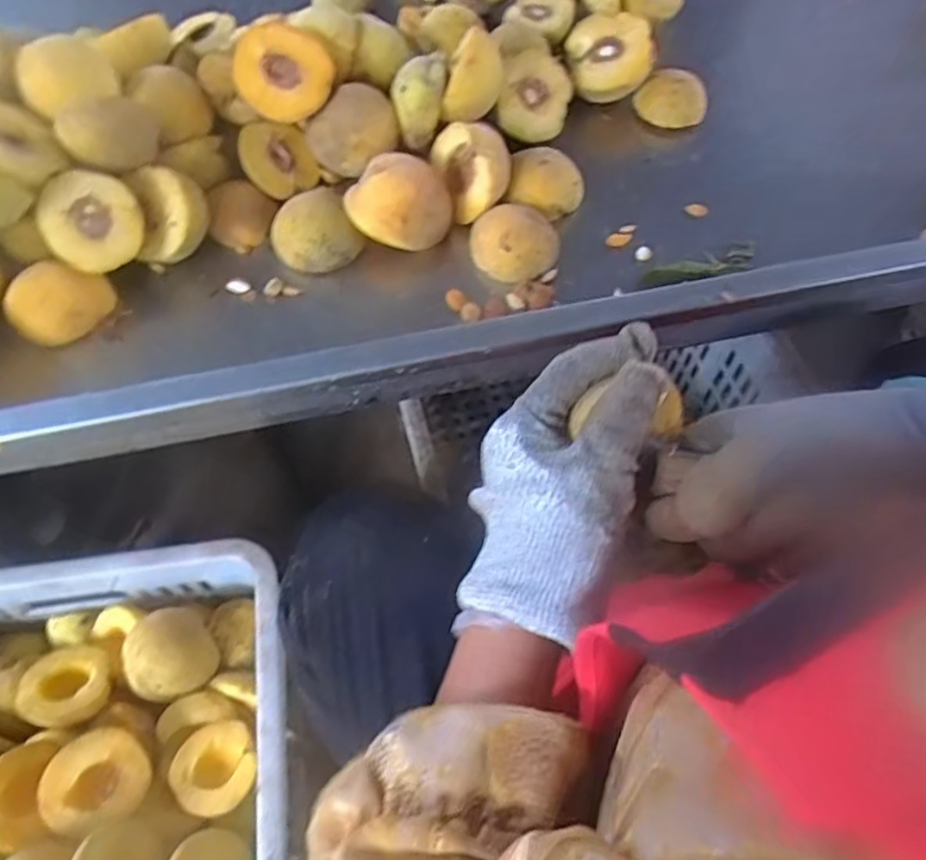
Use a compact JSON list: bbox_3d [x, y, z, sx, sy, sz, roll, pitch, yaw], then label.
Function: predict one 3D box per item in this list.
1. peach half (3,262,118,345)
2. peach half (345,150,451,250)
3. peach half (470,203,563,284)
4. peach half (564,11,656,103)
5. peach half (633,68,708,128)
[{"bbox_3d":[-0.276,-0.089,0.464,0.064,0.031,0.053,-39,94,0],"label":"peach half"},{"bbox_3d":[-0.044,-0.168,0.488,0.071,0.039,0.052,16,60,8],"label":"peach half"},{"bbox_3d":[0.038,-0.140,0.494,0.066,0.029,0.052,4,59,2],"label":"peach half"},{"bbox_3d":[0.128,-0.326,0.587,0.075,0.040,0.079,11,59,6],"label":"peach half"},{"bbox_3d":[0.181,-0.287,0.581,0.061,0.049,0.011,10,14,-4],"label":"peach half"}]

